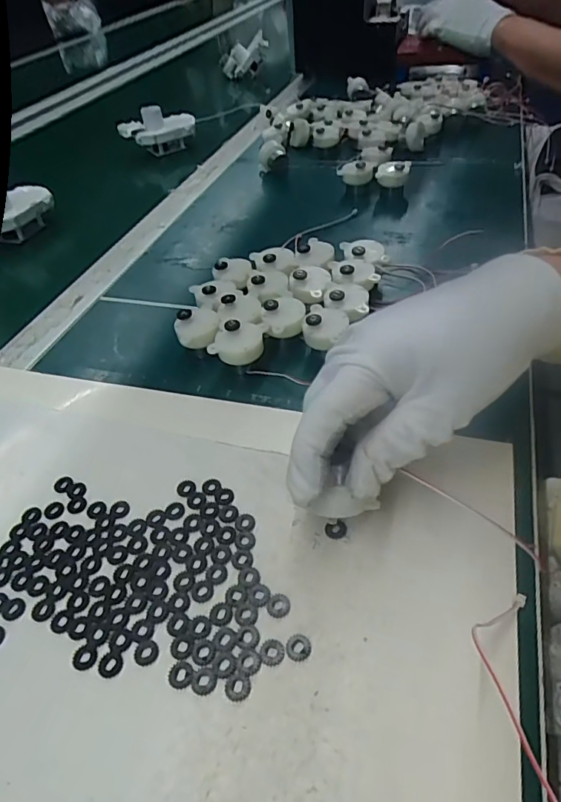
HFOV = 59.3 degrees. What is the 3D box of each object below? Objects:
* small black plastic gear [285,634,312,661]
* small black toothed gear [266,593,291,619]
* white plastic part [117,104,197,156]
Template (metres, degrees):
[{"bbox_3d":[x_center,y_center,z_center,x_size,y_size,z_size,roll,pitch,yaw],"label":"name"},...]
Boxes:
[{"bbox_3d":[0.008,0.106,0.213,0.011,0.004,0.011,-4,45,4],"label":"small black plastic gear"},{"bbox_3d":[-0.001,0.093,0.227,0.011,0.004,0.011,-4,45,4],"label":"small black toothed gear"},{"bbox_3d":[-0.173,-0.382,0.691,0.096,0.051,0.052,-25,48,-17],"label":"white plastic part"}]

